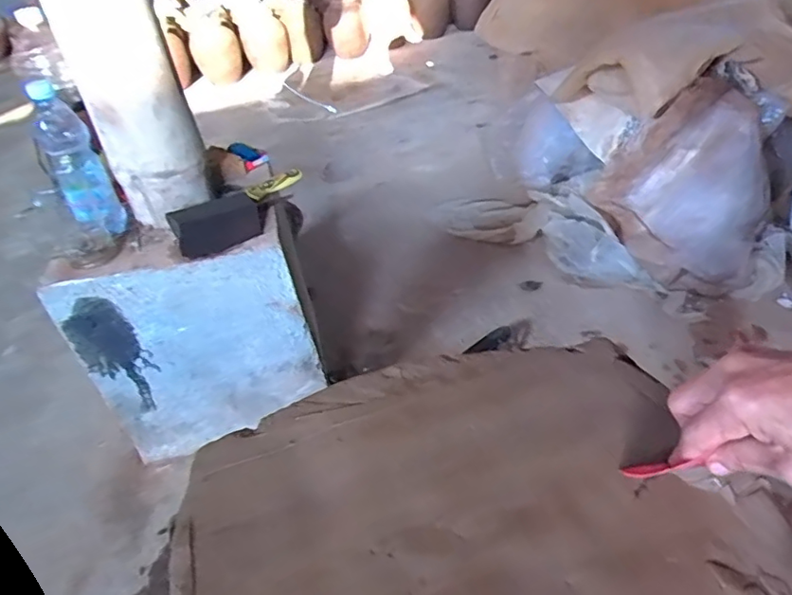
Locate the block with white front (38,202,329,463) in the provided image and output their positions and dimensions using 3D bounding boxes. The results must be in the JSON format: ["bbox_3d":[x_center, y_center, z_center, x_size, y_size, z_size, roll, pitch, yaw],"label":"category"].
[{"bbox_3d":[-0.326,0.085,0.973,0.354,0.415,0.107,-17,40,-12],"label":"block with white front"}]

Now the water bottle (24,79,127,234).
[{"bbox_3d":[-0.462,-0.196,0.812,0.064,0.216,0.060,-23,41,-21],"label":"water bottle"}]

